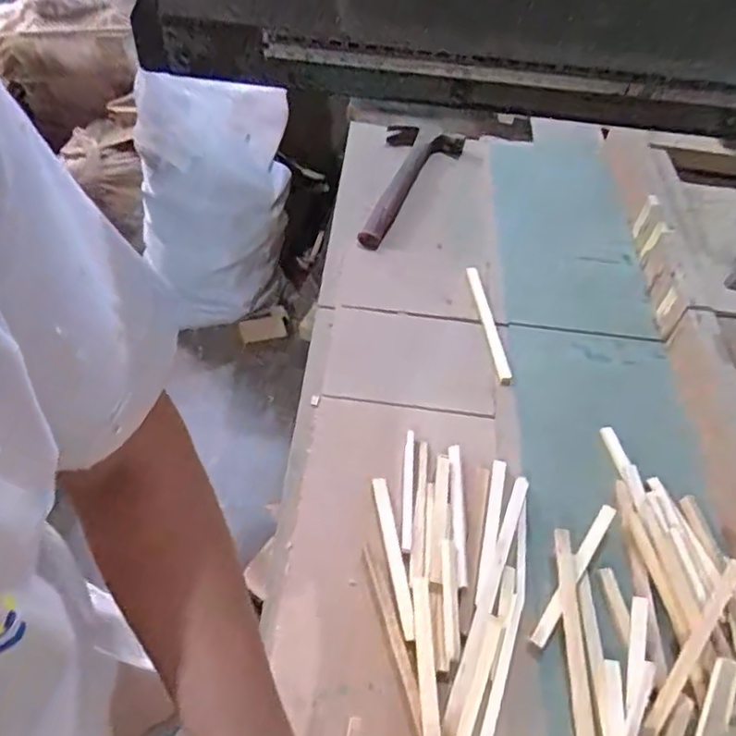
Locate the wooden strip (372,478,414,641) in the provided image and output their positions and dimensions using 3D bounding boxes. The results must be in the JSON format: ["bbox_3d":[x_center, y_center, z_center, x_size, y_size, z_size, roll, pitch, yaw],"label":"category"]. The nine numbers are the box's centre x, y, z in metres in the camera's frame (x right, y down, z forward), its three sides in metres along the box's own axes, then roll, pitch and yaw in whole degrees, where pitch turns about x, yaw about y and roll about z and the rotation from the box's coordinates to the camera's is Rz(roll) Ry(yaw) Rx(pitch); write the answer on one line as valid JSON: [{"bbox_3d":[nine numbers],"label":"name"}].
[{"bbox_3d":[0.026,0.185,0.620,0.017,0.005,0.163,-7,53,-8],"label":"wooden strip"}]

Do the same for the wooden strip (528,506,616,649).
[{"bbox_3d":[0.206,0.201,0.612,0.015,0.007,0.166,31,57,20],"label":"wooden strip"}]

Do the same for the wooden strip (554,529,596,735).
[{"bbox_3d":[0.191,0.252,0.572,0.019,0.015,0.205,3,52,0],"label":"wooden strip"}]

